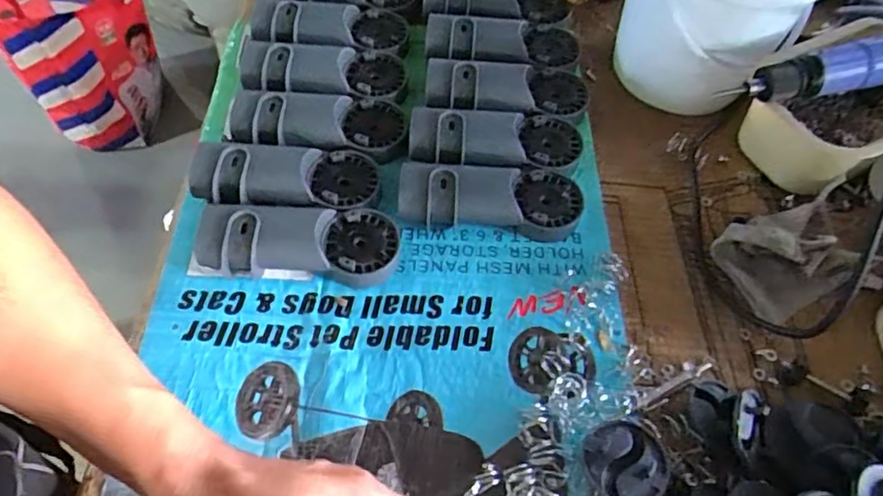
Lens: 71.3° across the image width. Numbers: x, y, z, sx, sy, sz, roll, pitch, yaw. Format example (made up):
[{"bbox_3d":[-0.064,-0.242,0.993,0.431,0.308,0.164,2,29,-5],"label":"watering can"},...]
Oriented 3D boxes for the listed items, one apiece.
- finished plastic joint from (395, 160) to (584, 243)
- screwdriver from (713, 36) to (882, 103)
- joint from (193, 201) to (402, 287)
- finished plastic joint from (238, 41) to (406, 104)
[{"bbox_3d":[0.043,-0.045,0.548,0.162,0.039,0.066,6,58,1],"label":"finished plastic joint"},{"bbox_3d":[0.374,-0.159,0.532,0.249,0.052,0.057,-15,61,-10],"label":"screwdriver"},{"bbox_3d":[-0.119,-0.006,0.519,0.163,0.041,0.060,4,58,0],"label":"joint"},{"bbox_3d":[-0.119,-0.176,0.615,0.161,0.029,0.073,0,58,-3],"label":"finished plastic joint"}]

